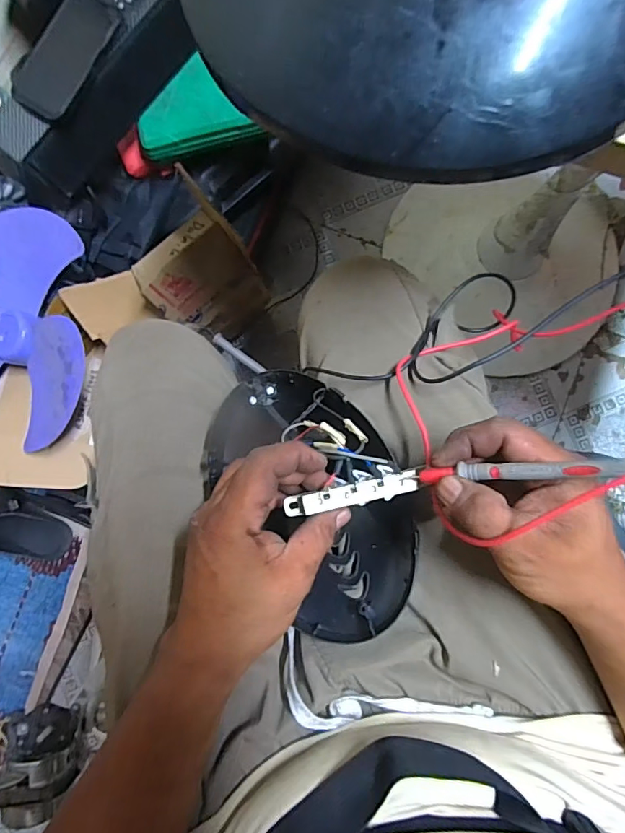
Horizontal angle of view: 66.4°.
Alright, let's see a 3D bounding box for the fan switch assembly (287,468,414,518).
[{"bbox_3d":[0.025,0.052,0.318,0.089,0.013,0.014,-14,85,6],"label":"fan switch assembly"}]

